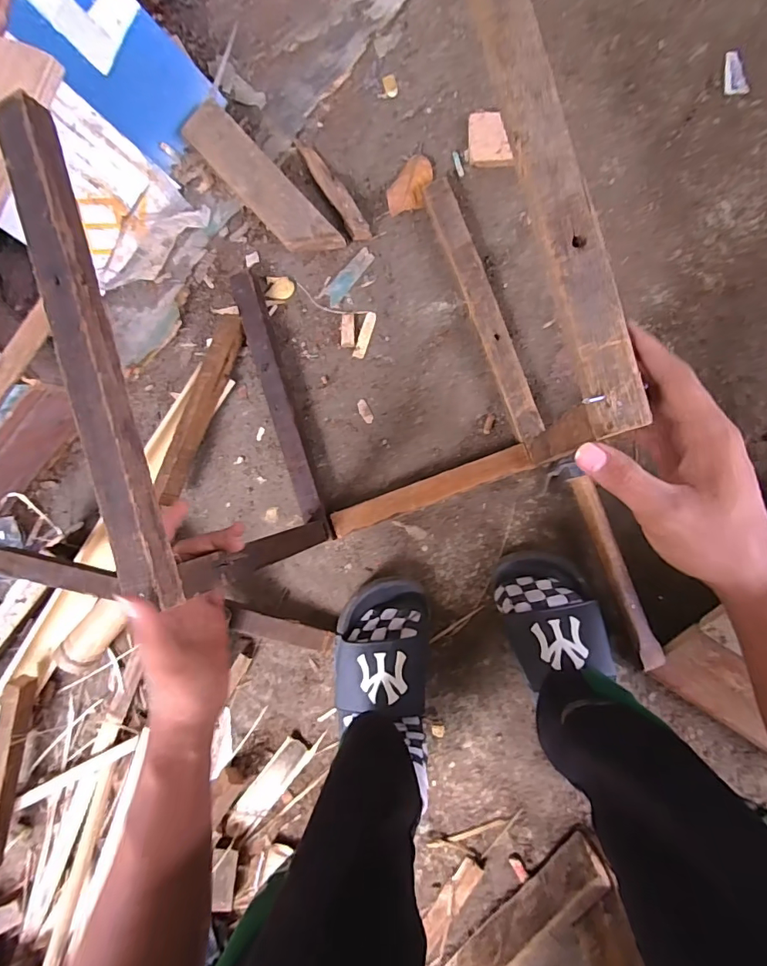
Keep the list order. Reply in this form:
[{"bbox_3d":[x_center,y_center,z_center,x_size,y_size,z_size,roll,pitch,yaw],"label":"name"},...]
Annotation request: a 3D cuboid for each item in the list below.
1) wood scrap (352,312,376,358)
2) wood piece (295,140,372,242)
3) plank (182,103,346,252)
[{"bbox_3d":[-0.024,-0.188,0.588,0.014,0.004,0.059,19,92,6],"label":"wood scrap"},{"bbox_3d":[-0.066,-0.368,0.579,0.021,0.018,0.154,-34,86,5],"label":"wood piece"},{"bbox_3d":[-0.149,-0.367,0.574,0.235,0.048,0.059,45,94,5],"label":"plank"}]

